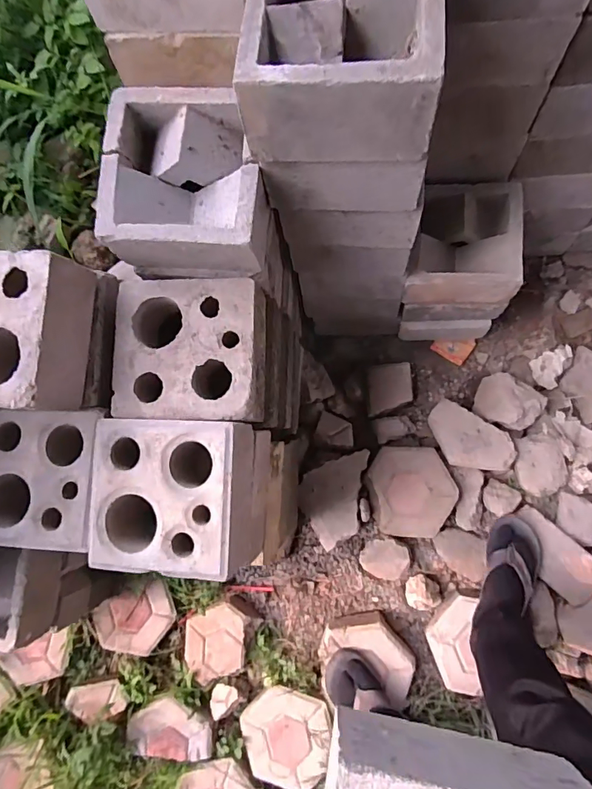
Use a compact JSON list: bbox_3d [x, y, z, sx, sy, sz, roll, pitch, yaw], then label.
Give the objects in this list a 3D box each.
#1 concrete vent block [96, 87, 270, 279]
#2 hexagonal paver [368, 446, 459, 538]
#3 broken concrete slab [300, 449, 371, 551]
[{"bbox_3d":[-0.141,-0.278,0.604,0.205,0.118,0.206,4,82,7],"label":"concrete vent block"},{"bbox_3d":[0.266,0.222,1.015,0.184,0.044,0.203,-7,81,5],"label":"hexagonal paver"},{"bbox_3d":[0.110,0.237,1.029,0.198,0.038,0.168,-31,80,1],"label":"broken concrete slab"}]

